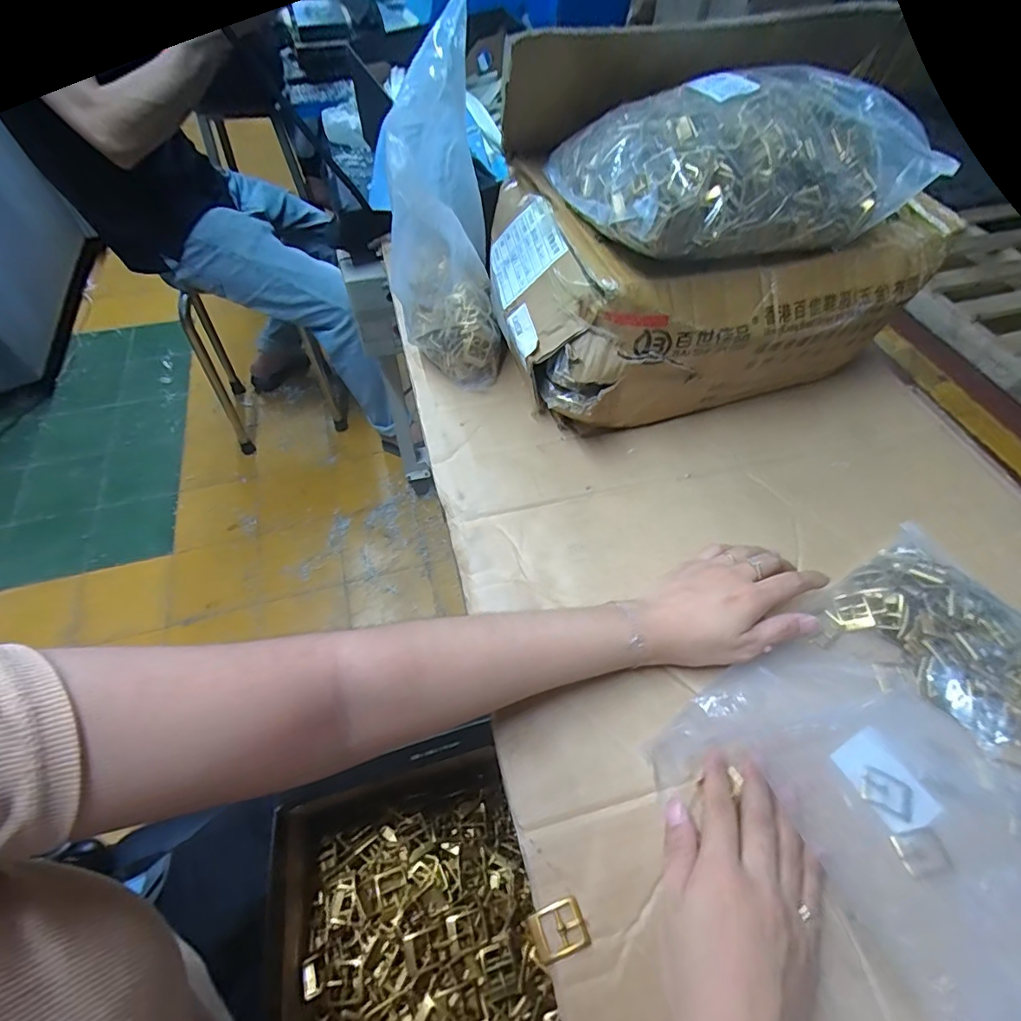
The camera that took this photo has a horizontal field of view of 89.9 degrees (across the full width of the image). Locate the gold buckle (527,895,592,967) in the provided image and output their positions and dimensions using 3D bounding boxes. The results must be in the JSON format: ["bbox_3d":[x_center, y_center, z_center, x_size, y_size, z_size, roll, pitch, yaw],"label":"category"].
[{"bbox_3d":[0.028,0.244,0.296,0.031,0.004,0.026,-18,58,-14],"label":"gold buckle"}]

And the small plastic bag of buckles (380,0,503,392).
[{"bbox_3d":[-0.059,-0.270,0.494,0.095,0.275,0.175,-1,55,-3],"label":"small plastic bag of buckles"}]

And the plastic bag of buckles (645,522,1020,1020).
[{"bbox_3d":[0.272,0.165,0.333,0.293,0.040,0.223,-27,60,-19],"label":"plastic bag of buckles"}]

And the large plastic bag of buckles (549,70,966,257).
[{"bbox_3d":[0.205,-0.305,0.442,0.295,0.080,0.172,-12,56,-10],"label":"large plastic bag of buckles"}]

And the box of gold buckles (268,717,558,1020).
[{"bbox_3d":[-0.062,0.367,0.363,0.196,0.102,0.345,-14,57,-11],"label":"box of gold buckles"}]

